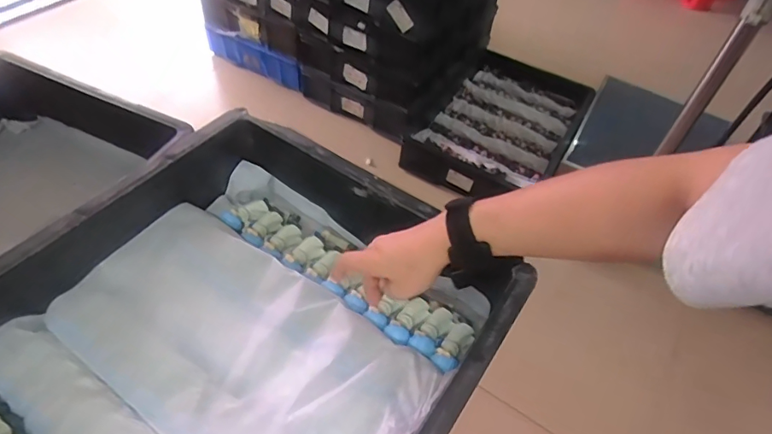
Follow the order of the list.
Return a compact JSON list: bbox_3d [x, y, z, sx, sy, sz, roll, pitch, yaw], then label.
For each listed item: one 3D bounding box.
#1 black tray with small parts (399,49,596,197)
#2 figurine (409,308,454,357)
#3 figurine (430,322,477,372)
[{"bbox_3d":[0.369,-0.288,1.544,0.391,0.104,0.630,27,52,16],"label":"black tray with small parts"},{"bbox_3d":[0.046,0.121,0.516,0.027,0.019,0.056,27,52,16],"label":"figurine"},{"bbox_3d":[0.067,0.133,0.502,0.025,0.021,0.054,30,52,18],"label":"figurine"}]

